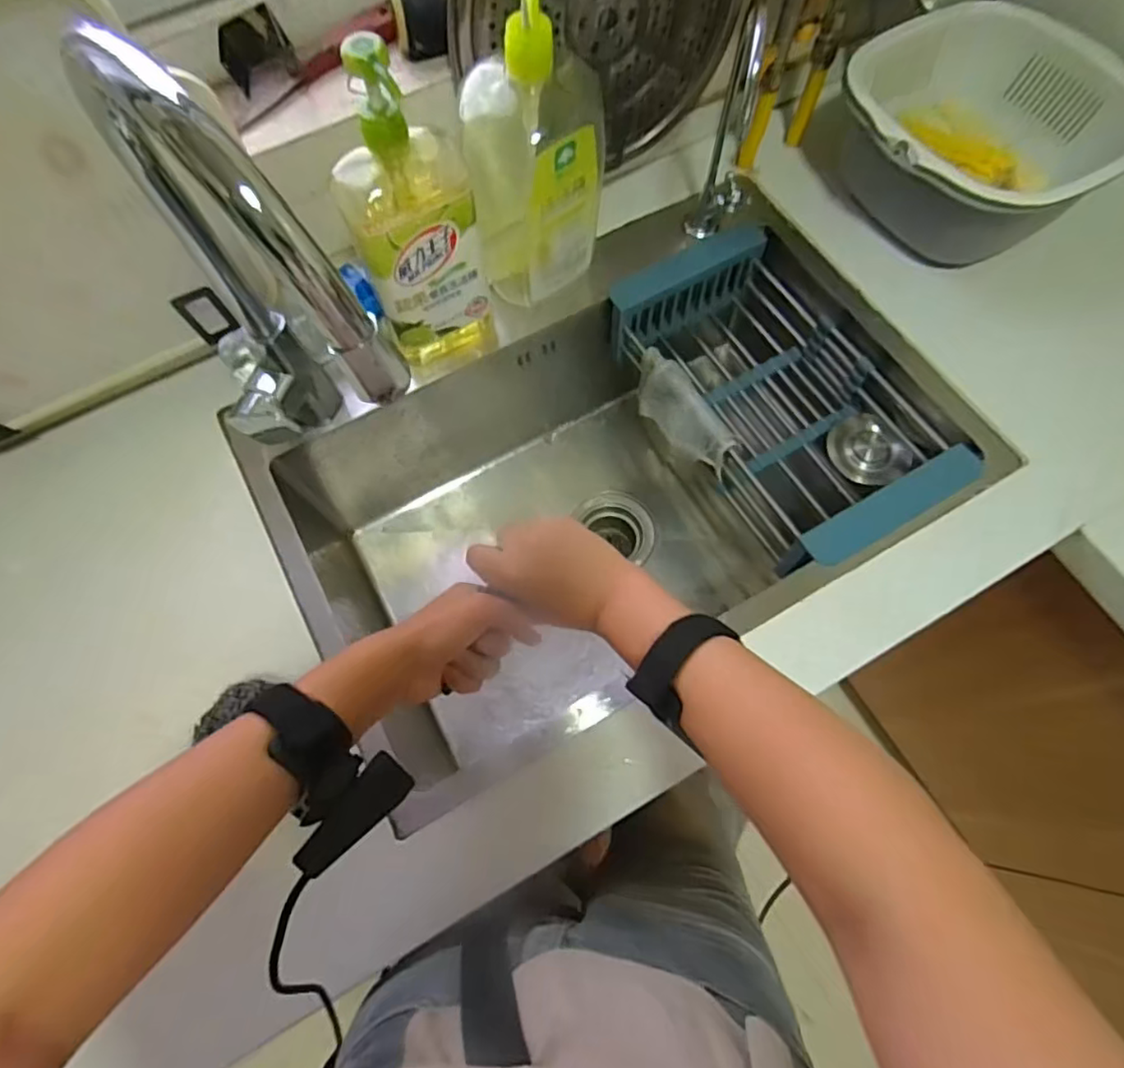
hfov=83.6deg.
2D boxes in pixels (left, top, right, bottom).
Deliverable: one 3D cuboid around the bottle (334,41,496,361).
[{"bbox_3d":[-0.121,-0.257,0.527,0.096,0.277,0.074,-19,70,-6],"label":"bottle"}]

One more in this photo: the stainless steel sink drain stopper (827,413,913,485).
[{"bbox_3d":[0.321,-0.088,0.664,0.078,0.026,0.063,43,110,2],"label":"stainless steel sink drain stopper"}]

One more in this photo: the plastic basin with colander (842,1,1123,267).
[{"bbox_3d":[0.409,-0.391,0.643,0.256,0.130,0.237,39,75,14],"label":"plastic basin with colander"}]

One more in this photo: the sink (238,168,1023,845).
[{"bbox_3d":[0.045,-0.050,0.718,0.624,0.281,0.440,-29,71,-9],"label":"sink"}]

